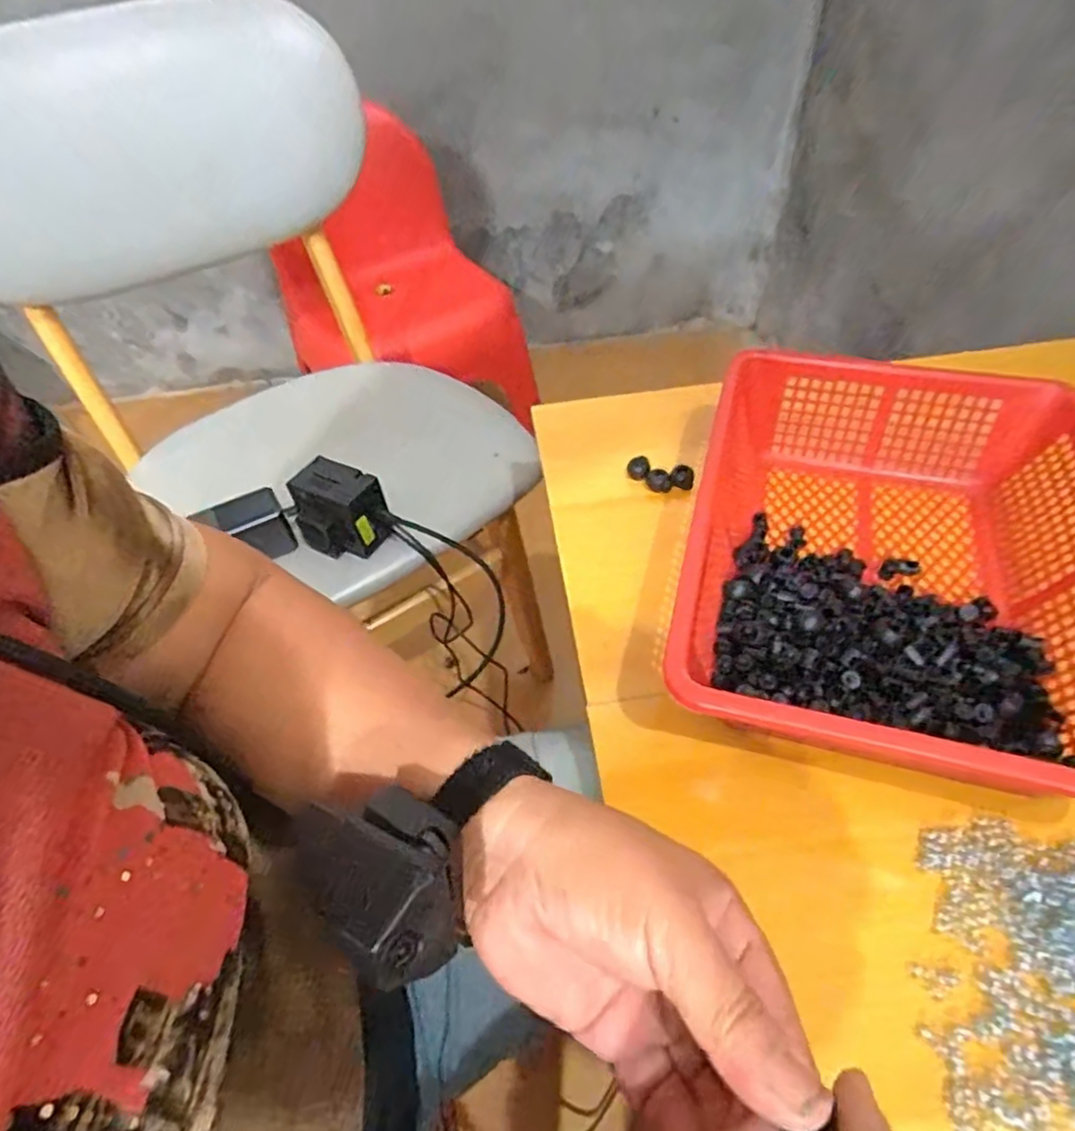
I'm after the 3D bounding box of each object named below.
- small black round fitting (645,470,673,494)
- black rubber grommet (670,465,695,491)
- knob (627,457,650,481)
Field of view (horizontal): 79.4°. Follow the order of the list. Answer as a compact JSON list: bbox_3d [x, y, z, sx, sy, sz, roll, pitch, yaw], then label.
[{"bbox_3d":[0.091,-0.063,0.485,0.013,0.012,0.019,-23,54,-12],"label":"small black round fitting"},{"bbox_3d":[0.109,-0.065,0.487,0.017,0.018,0.012,8,54,11],"label":"black rubber grommet"},{"bbox_3d":[0.078,-0.075,0.499,0.017,0.017,0.013,4,53,8],"label":"knob"}]

